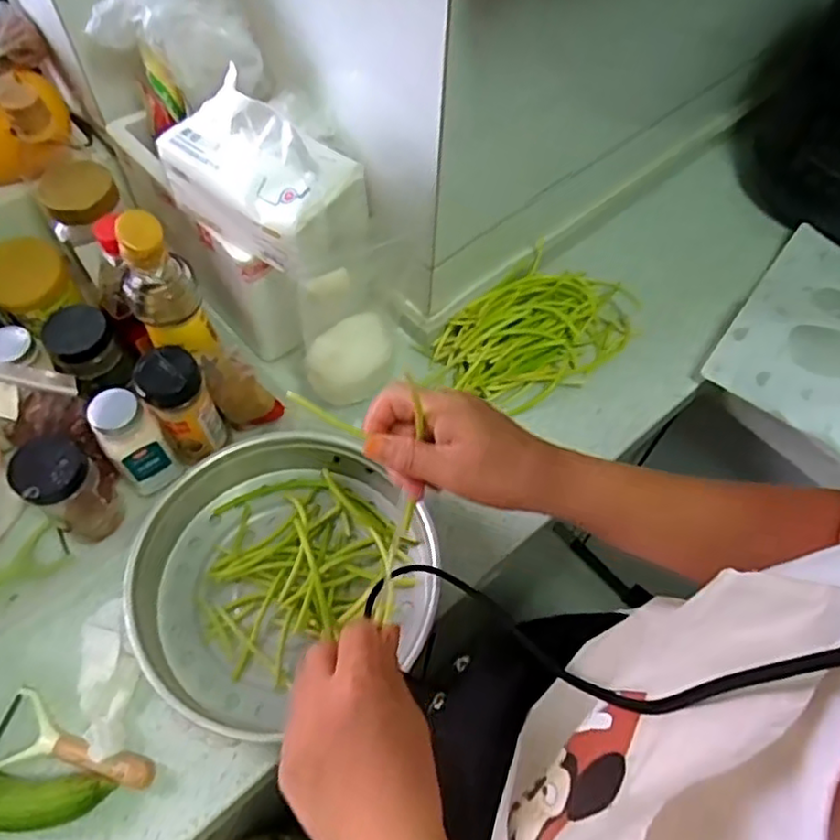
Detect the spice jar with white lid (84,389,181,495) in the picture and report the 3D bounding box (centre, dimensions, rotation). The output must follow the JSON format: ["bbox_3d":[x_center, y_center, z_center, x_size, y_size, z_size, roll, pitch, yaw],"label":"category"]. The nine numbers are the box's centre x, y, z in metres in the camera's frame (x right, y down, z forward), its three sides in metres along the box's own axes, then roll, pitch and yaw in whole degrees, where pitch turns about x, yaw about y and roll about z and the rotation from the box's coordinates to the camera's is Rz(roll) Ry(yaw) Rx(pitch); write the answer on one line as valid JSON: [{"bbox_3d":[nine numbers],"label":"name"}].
[{"bbox_3d":[-0.263,0.021,0.612,0.048,0.116,0.050,-36,67,-21],"label":"spice jar with white lid"}]

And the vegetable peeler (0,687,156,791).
[{"bbox_3d":[-0.279,0.263,0.528,0.139,0.021,0.058,15,60,6],"label":"vegetable peeler"}]

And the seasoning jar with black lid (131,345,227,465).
[{"bbox_3d":[-0.220,-0.010,0.616,0.053,0.133,0.053,1,59,-2],"label":"seasoning jar with black lid"}]

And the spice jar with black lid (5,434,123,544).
[{"bbox_3d":[-0.312,0.061,0.590,0.056,0.104,0.059,30,63,15],"label":"spice jar with black lid"}]

